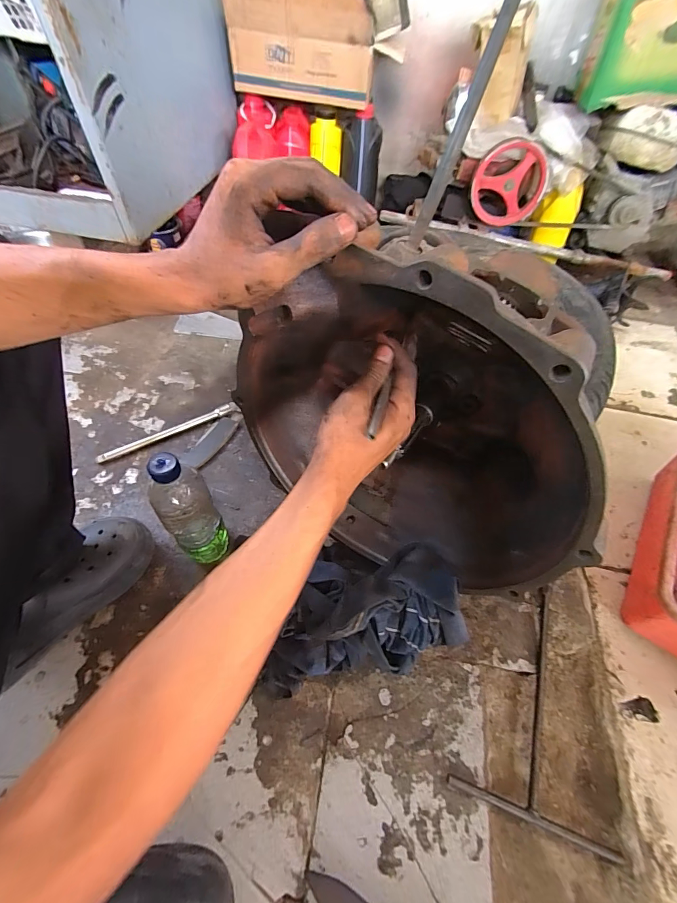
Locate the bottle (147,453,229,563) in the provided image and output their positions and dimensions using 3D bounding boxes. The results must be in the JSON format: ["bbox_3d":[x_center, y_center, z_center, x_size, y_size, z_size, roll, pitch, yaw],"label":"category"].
[{"bbox_3d":[-0.198,0.081,0.488,0.062,0.230,0.060,2,54,-3],"label":"bottle"}]

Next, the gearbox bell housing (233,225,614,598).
[{"bbox_3d":[0.082,-0.039,0.391,0.348,0.352,0.172,30,57,16],"label":"gearbox bell housing"}]

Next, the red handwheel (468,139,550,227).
[{"bbox_3d":[0.450,-0.704,0.970,0.186,0.178,0.043,15,54,8],"label":"red handwheel"}]

